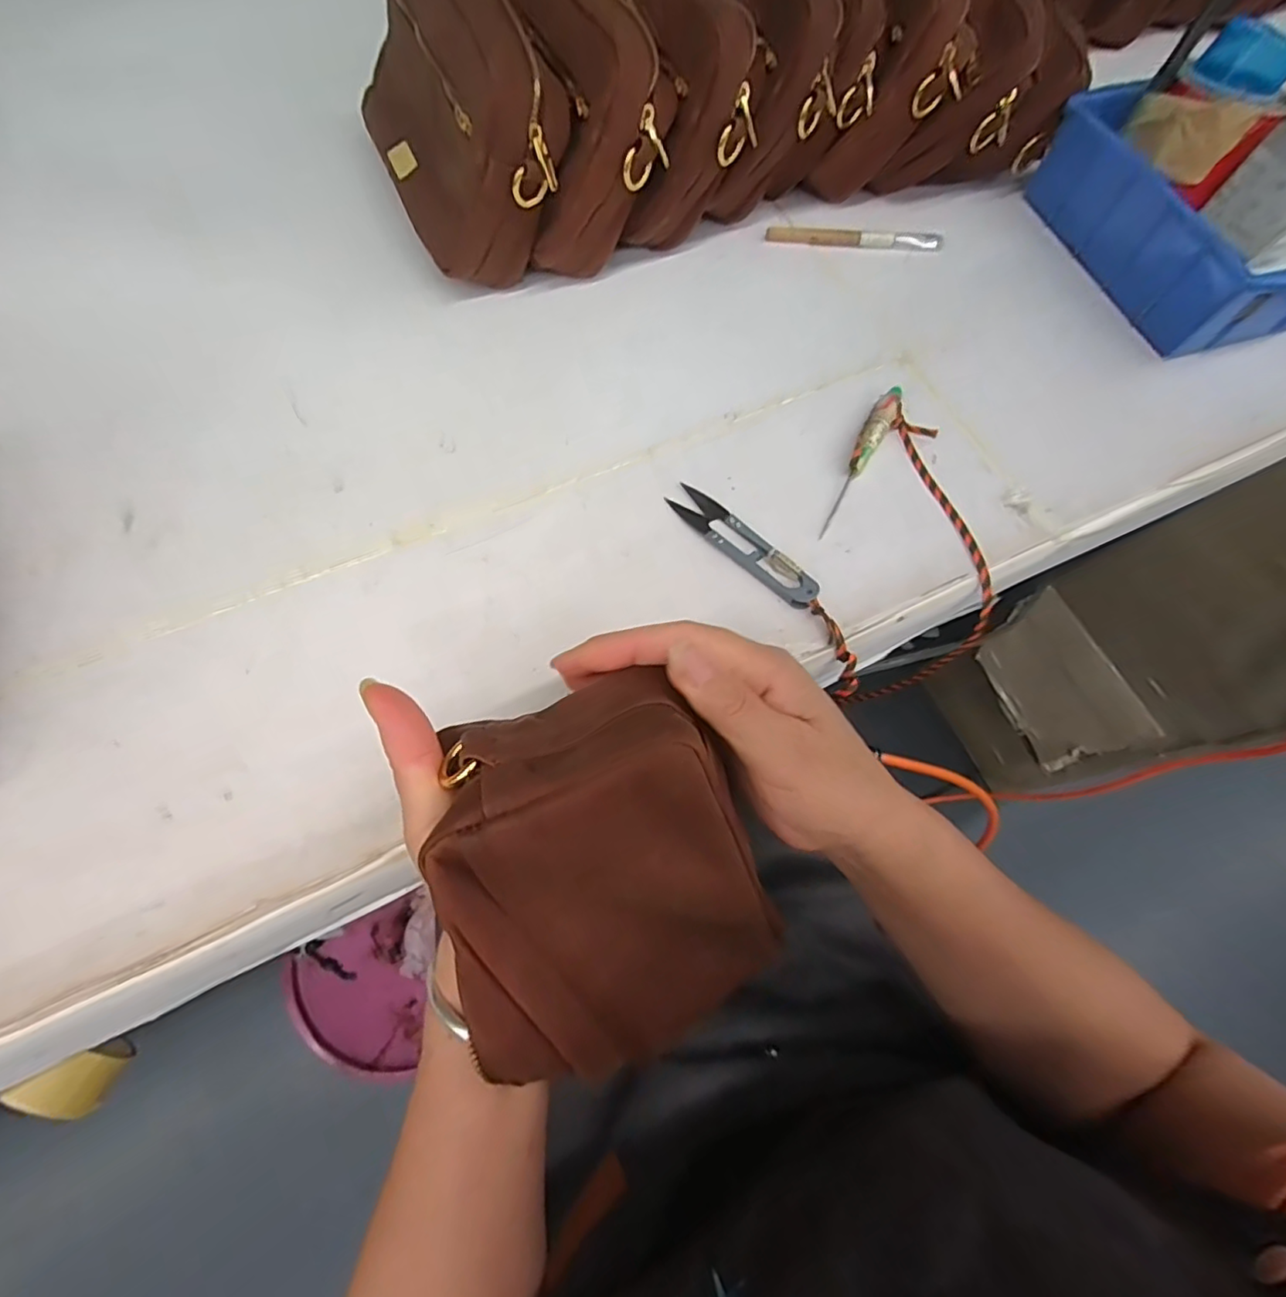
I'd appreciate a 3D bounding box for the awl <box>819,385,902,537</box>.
[{"bbox_3d":[0.130,-0.114,0.360,0.017,0.010,0.111,30,71,10],"label":"awl"}]

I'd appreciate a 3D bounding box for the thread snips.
[{"bbox_3d":[0.056,-0.059,0.341,0.023,0.010,0.099,-41,75,-16],"label":"thread snips"}]

